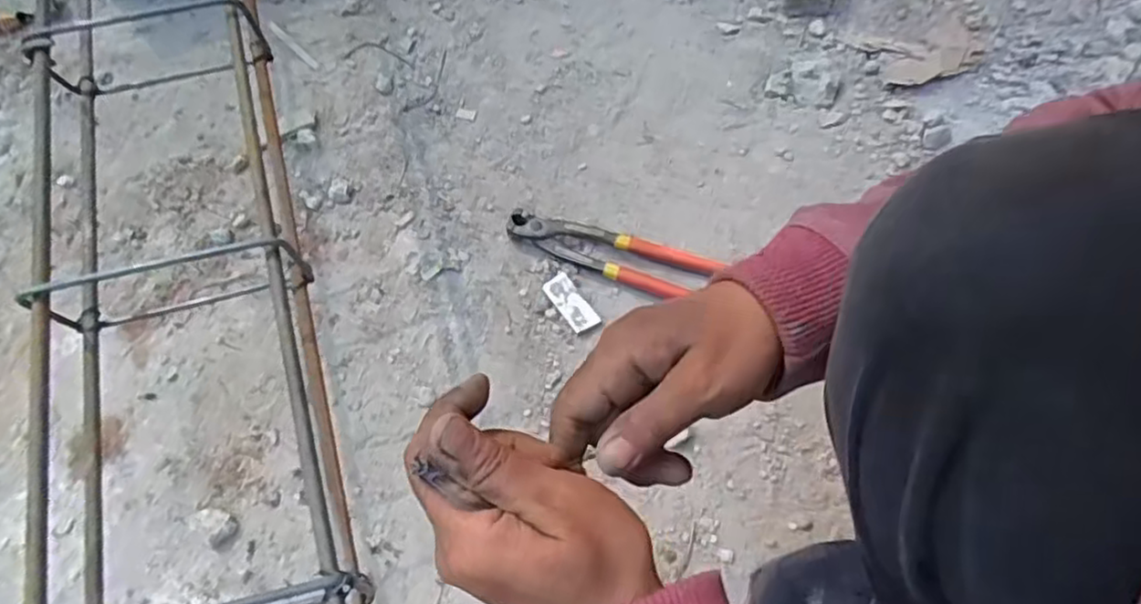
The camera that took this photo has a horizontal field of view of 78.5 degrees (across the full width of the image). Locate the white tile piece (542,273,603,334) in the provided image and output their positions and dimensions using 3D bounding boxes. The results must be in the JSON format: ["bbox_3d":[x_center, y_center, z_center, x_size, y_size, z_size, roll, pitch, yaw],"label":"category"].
[{"bbox_3d":[0.000,0.001,0.613,0.023,0.004,0.060,-40,69,5],"label":"white tile piece"}]

